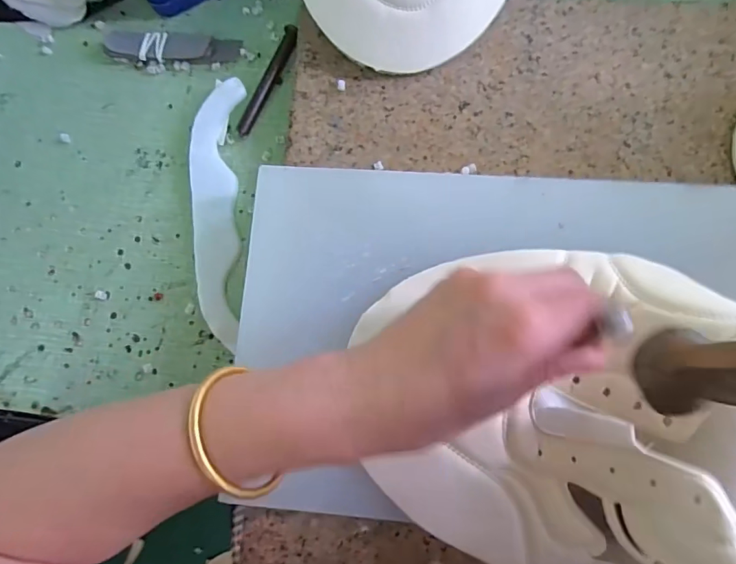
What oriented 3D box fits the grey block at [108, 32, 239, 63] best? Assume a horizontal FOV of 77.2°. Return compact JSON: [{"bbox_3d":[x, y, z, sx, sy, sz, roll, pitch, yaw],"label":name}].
[{"bbox_3d":[-0.147,-0.177,0.348,0.098,0.014,0.021,3,81,4],"label":"grey block"}]

